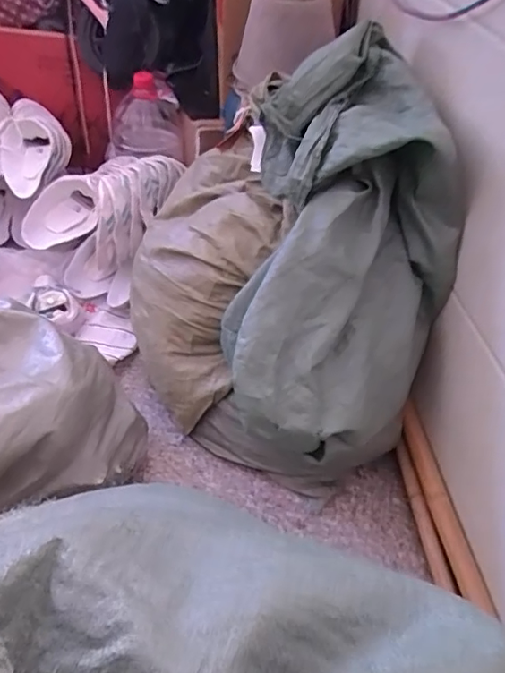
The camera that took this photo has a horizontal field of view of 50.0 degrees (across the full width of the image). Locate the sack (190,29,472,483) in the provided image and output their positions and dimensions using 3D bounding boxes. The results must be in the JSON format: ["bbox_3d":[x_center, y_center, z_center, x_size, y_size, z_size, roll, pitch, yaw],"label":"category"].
[{"bbox_3d":[0.168,-0.150,1.045,0.420,0.938,0.256,13,2,9],"label":"sack"}]

